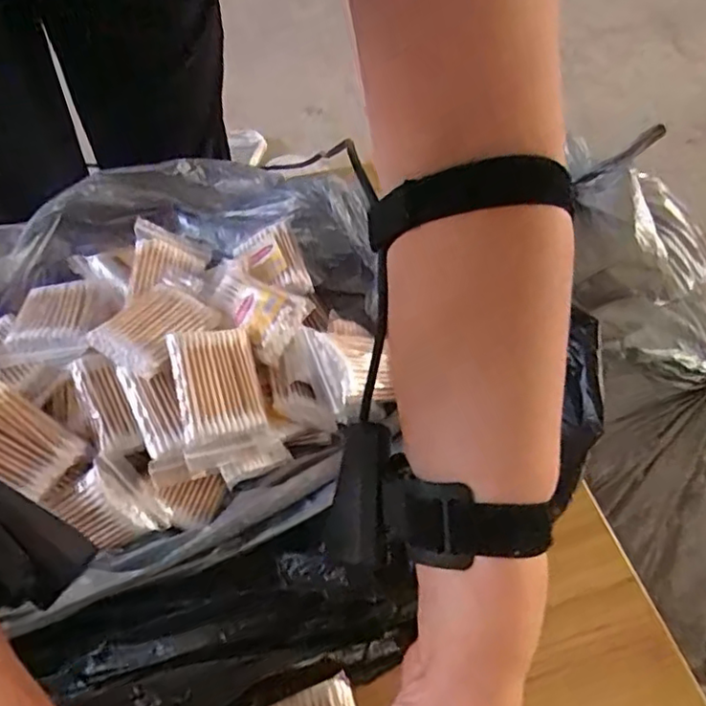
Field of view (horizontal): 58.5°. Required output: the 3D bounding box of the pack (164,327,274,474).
[{"bbox_3d":[-0.093,0.030,0.428,0.060,0.019,0.091,-12,75,-29],"label":"pack"}]

